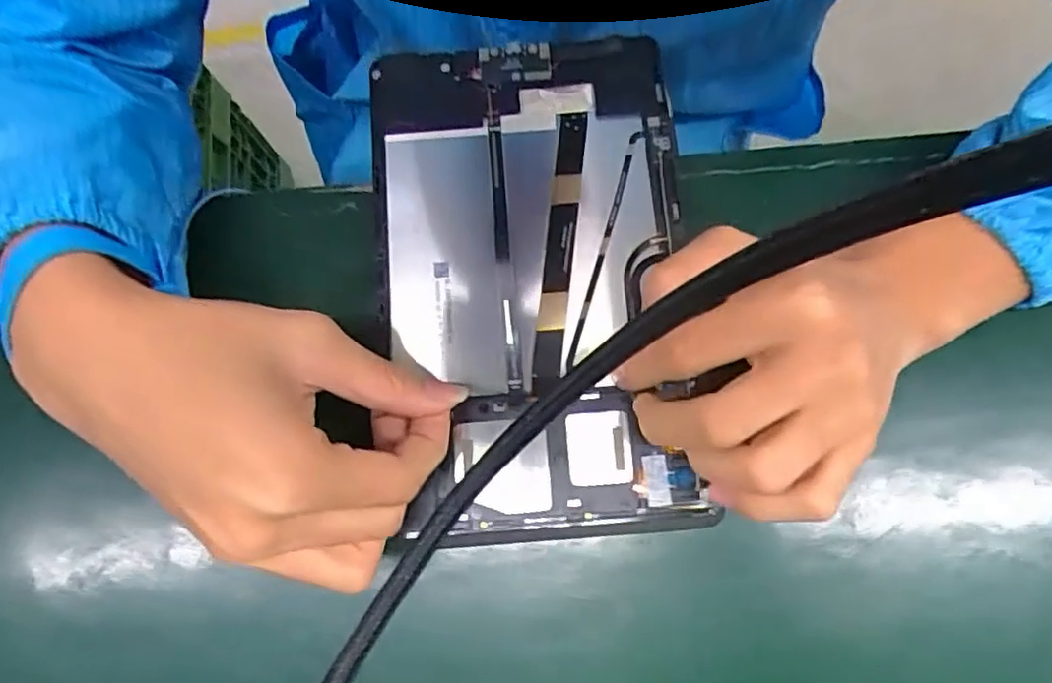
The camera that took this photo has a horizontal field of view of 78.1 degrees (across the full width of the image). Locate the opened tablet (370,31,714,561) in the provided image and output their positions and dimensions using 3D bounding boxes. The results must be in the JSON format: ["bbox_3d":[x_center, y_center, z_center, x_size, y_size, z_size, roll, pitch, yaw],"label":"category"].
[{"bbox_3d":[0.003,-0.031,0.313,0.142,0.010,0.242,-5,77,0],"label":"opened tablet"}]

